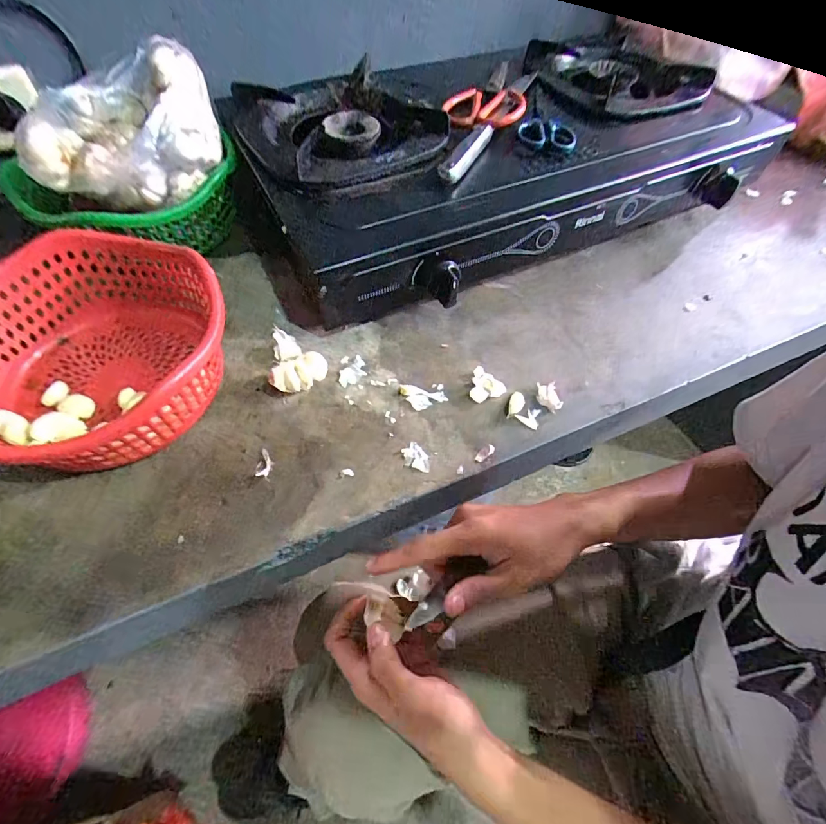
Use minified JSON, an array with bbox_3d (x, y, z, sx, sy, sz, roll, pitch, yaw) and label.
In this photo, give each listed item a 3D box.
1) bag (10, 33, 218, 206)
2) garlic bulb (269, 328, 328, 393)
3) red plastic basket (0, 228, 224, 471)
[{"bbox_3d":[-0.284,-0.280,0.413,0.158,0.104,0.104,-10,58,-8],"label":"bag"},{"bbox_3d":[-0.108,-0.049,0.392,0.049,0.035,0.063,-9,57,-7],"label":"garlic bulb"},{"bbox_3d":[-0.277,-0.048,0.356,0.205,0.094,0.212,19,58,11],"label":"red plastic basket"}]

